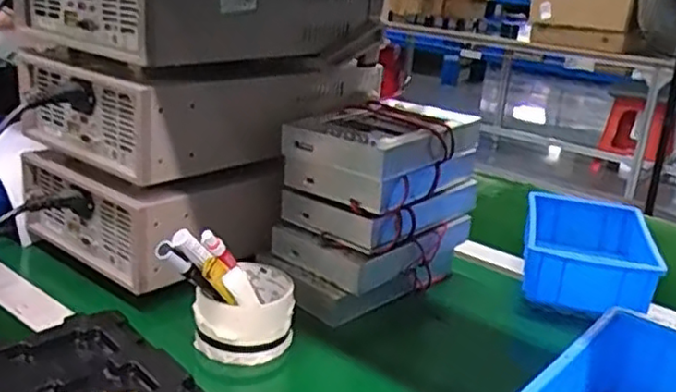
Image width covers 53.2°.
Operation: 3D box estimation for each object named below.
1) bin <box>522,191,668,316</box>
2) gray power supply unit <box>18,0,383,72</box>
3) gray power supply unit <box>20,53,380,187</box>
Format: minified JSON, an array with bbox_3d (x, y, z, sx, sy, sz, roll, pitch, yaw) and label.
[{"bbox_3d":[0.285,0.062,0.781,0.131,0.059,0.199,9,20,15],"label":"bin"},{"bbox_3d":[-0.124,-0.199,0.696,0.203,0.089,0.324,18,24,34],"label":"gray power supply unit"},{"bbox_3d":[-0.139,-0.104,0.726,0.197,0.090,0.313,18,24,34],"label":"gray power supply unit"}]

